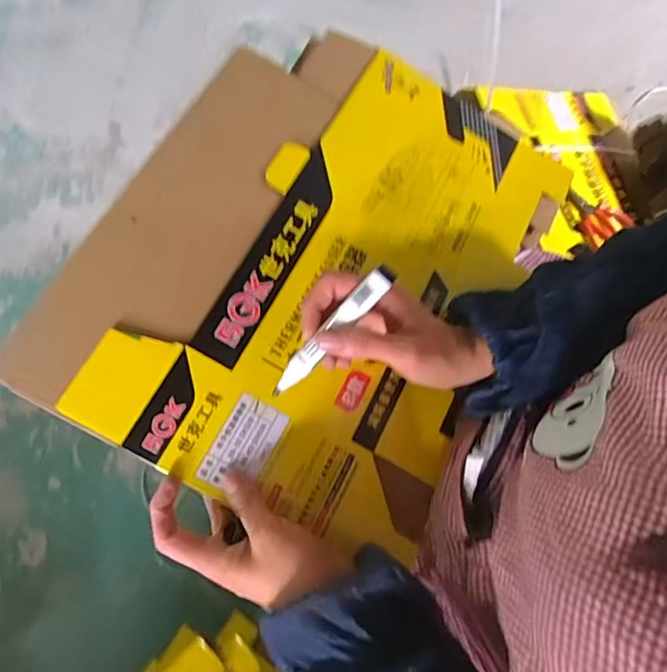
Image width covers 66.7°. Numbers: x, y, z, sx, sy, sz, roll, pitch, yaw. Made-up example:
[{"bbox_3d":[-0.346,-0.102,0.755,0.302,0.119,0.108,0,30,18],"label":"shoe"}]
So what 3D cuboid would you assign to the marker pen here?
[{"bbox_3d":[-0.002,-0.003,0.351,0.014,0.010,0.116,44,100,10],"label":"marker pen"}]

